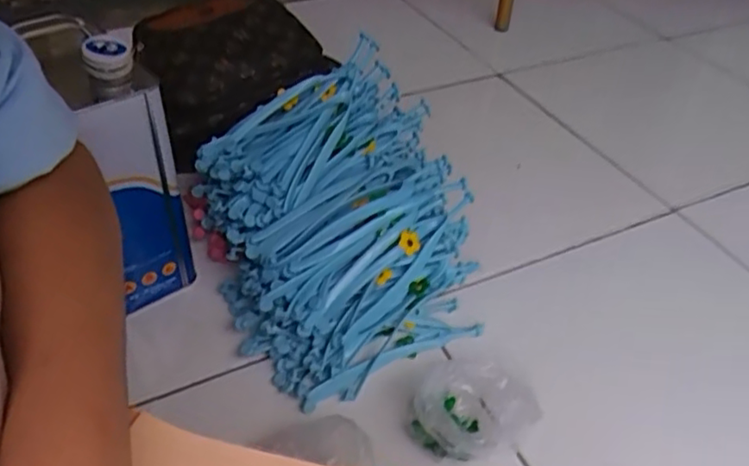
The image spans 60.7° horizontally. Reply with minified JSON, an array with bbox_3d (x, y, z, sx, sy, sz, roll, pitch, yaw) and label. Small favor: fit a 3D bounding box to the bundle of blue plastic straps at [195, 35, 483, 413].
[{"bbox_3d":[-0.047,-0.034,0.677,0.253,0.178,0.320,-13,45,-19],"label":"bundle of blue plastic straps"}]

